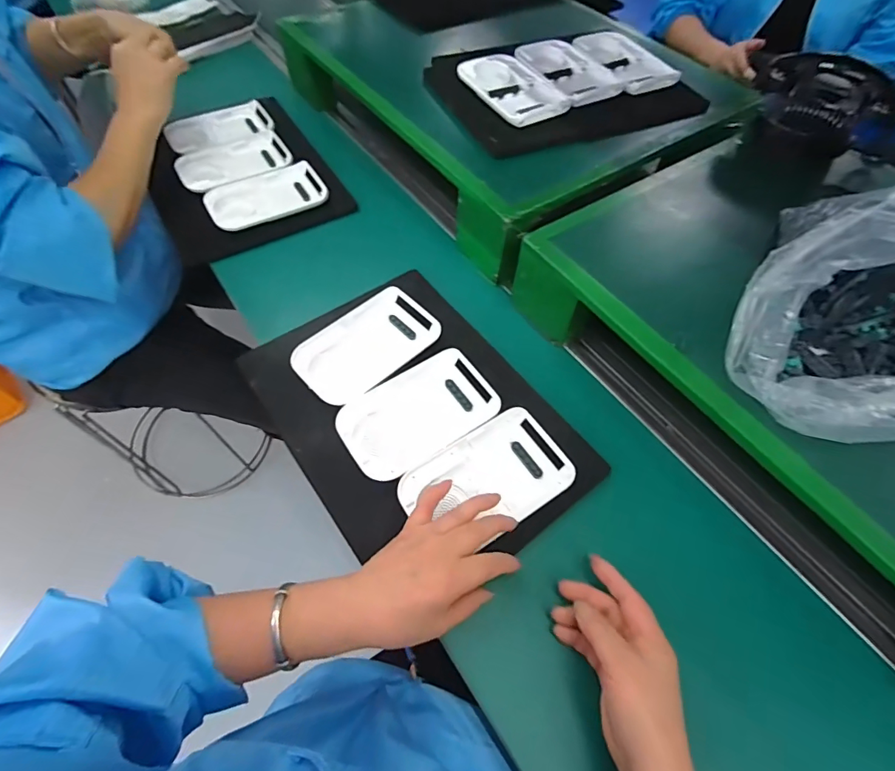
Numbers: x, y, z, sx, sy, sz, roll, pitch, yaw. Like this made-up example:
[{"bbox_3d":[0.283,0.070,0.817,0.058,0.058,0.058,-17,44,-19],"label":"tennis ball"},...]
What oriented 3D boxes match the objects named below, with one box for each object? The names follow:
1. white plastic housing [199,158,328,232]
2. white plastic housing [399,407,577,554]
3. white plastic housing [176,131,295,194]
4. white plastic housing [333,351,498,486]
[{"bbox_3d":[-0.260,-0.272,0.639,0.160,0.018,0.108,-28,63,-21],"label":"white plastic housing"},{"bbox_3d":[0.039,0.089,0.430,0.156,0.016,0.095,-29,63,-18],"label":"white plastic housing"},{"bbox_3d":[-0.323,-0.340,0.677,0.158,0.014,0.104,-27,63,-21],"label":"white plastic housing"},{"bbox_3d":[-0.029,0.027,0.466,0.158,0.014,0.100,-30,64,-22],"label":"white plastic housing"}]

